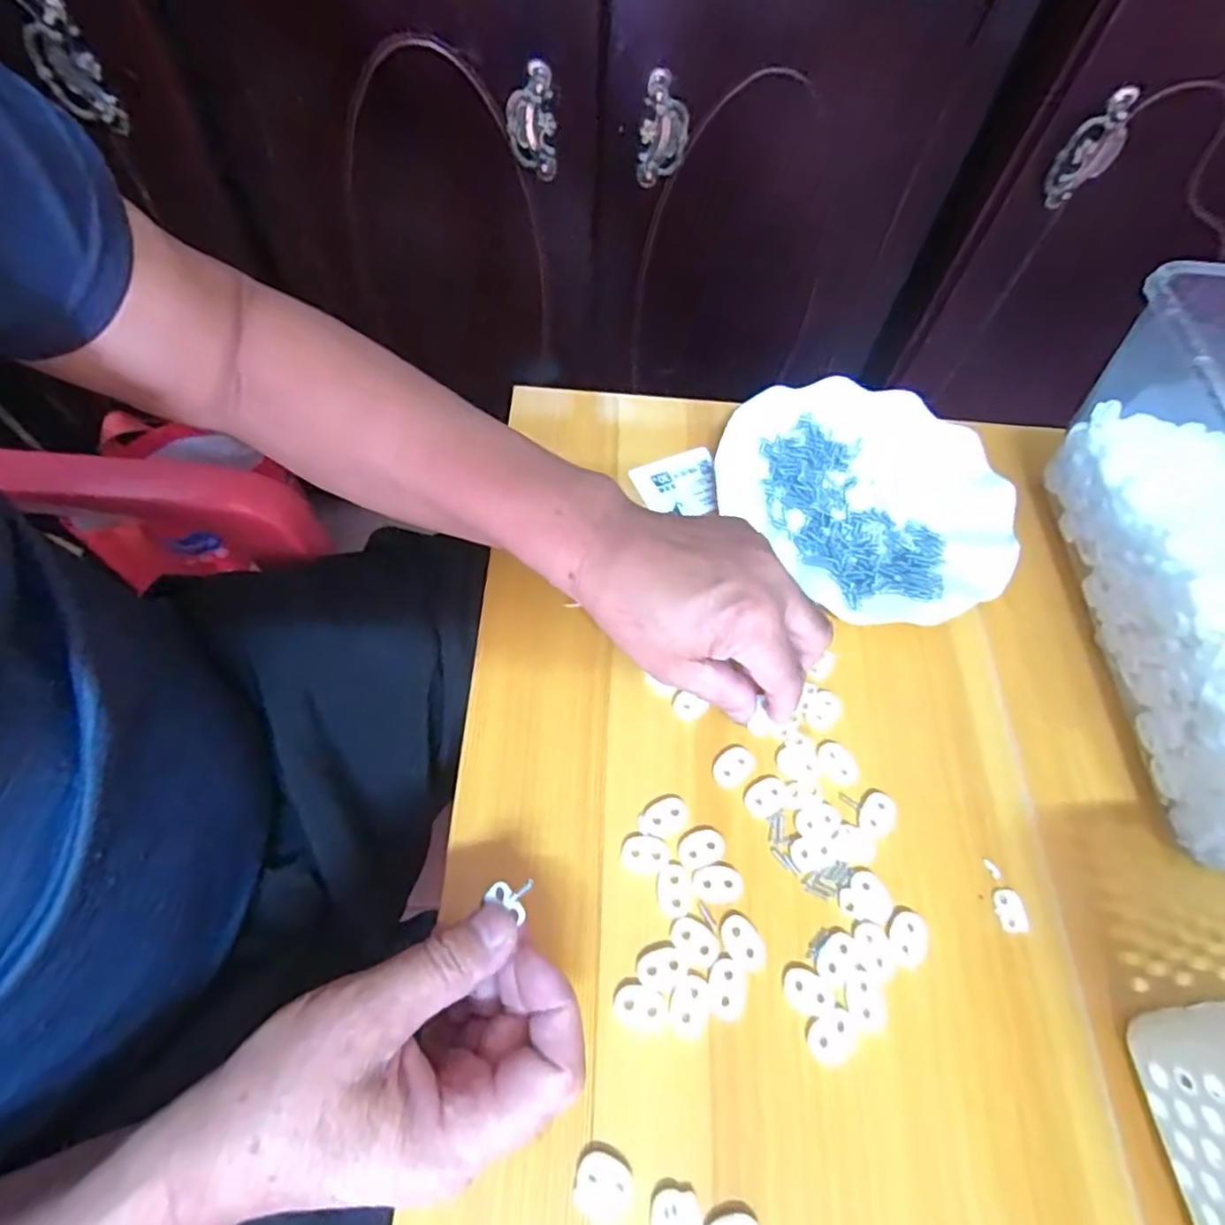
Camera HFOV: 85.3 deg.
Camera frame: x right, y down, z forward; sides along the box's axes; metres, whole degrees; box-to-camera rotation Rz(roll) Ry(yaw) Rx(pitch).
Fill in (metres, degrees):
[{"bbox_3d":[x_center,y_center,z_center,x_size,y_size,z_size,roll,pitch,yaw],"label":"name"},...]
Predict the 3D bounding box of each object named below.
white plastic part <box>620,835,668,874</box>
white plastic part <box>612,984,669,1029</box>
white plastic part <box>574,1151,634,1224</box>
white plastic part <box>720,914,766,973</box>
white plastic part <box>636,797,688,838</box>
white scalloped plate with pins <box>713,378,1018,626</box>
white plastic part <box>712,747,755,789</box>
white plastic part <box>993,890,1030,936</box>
[{"bbox_3d":[0.016,0.117,0.323,0.022,0.004,0.017,12,60,2],"label":"white plastic part"},{"bbox_3d":[0.013,0.173,0.291,0.023,0.004,0.015,19,61,6],"label":"white plastic part"},{"bbox_3d":[-0.003,0.225,0.261,0.022,0.004,0.020,11,60,2],"label":"white plastic part"},{"bbox_3d":[0.060,0.152,0.306,0.016,0.004,0.025,-26,66,-18],"label":"white plastic part"},{"bbox_3d":[0.026,0.102,0.330,0.026,0.004,0.016,-28,66,-18],"label":"white plastic part"},{"bbox_3d":[0.163,-0.074,0.428,0.157,0.029,0.182,-30,67,-20],"label":"white scalloped plate with pins"},{"bbox_3d":[0.063,0.080,0.344,0.016,0.004,0.023,41,65,17],"label":"white plastic part"},{"bbox_3d":[0.192,0.144,0.319,0.013,0.004,0.019,-6,61,-8],"label":"white plastic part"}]

